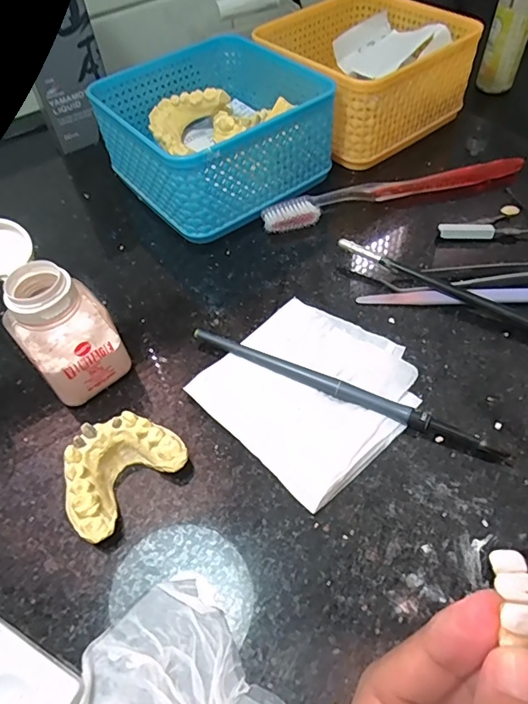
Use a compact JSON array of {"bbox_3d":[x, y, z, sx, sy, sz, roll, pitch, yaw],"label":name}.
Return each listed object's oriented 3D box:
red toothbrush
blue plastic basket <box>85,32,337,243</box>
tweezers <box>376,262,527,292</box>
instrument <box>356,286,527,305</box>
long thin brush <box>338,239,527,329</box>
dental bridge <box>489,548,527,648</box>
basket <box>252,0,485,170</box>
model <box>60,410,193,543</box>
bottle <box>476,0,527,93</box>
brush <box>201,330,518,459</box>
[{"bbox_3d":[0.088,-0.112,0.332,0.182,0.016,0.021,-14,54,-7],"label":"red toothbrush"},{"bbox_3d":[-0.035,-0.156,0.342,0.128,0.064,0.130,-35,59,-21],"label":"blue plastic basket"},{"bbox_3d":[0.141,-0.049,0.282,0.135,0.011,0.022,-3,54,1],"label":"tweezers"},{"bbox_3d":[0.125,-0.032,0.275,0.137,0.008,0.011,1,54,4],"label":"instrument"},{"bbox_3d":[0.125,-0.023,0.264,0.186,0.012,0.006,28,60,21],"label":"long thin brush"},{"bbox_3d":[0.067,0.064,0.128,0.009,0.004,0.021,-2,60,1],"label":"dental bridge"},{"bbox_3d":[0.075,-0.221,0.382,0.129,0.066,0.130,-34,59,-21],"label":"basket"},{"bbox_3d":[-0.065,0.052,0.215,0.037,0.026,0.054,37,63,25],"label":"model"},{"bbox_3d":[0.217,-0.287,0.419,0.033,0.105,0.033,17,56,14],"label":"bottle"},{"bbox_3d":[0.037,0.018,0.241,0.160,0.004,0.008,21,94,18],"label":"brush"}]

